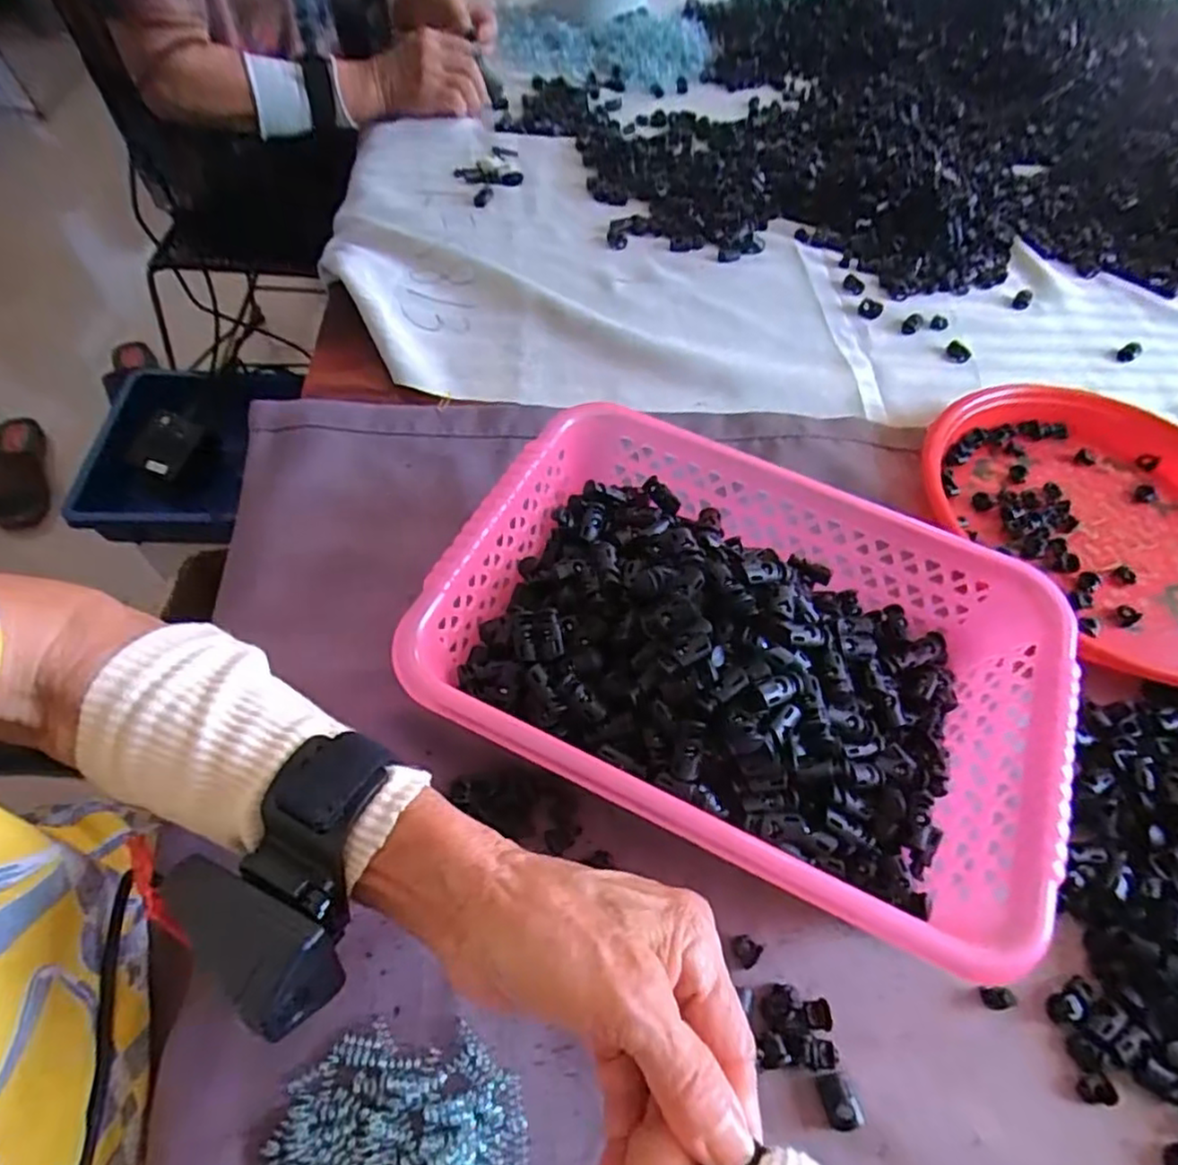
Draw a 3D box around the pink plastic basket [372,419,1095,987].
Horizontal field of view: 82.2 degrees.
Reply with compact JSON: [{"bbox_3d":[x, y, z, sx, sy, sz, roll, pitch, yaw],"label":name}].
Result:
[{"bbox_3d":[0.079,0.040,0.366,0.302,0.079,0.224,22,58,10],"label":"pink plastic basket"}]

